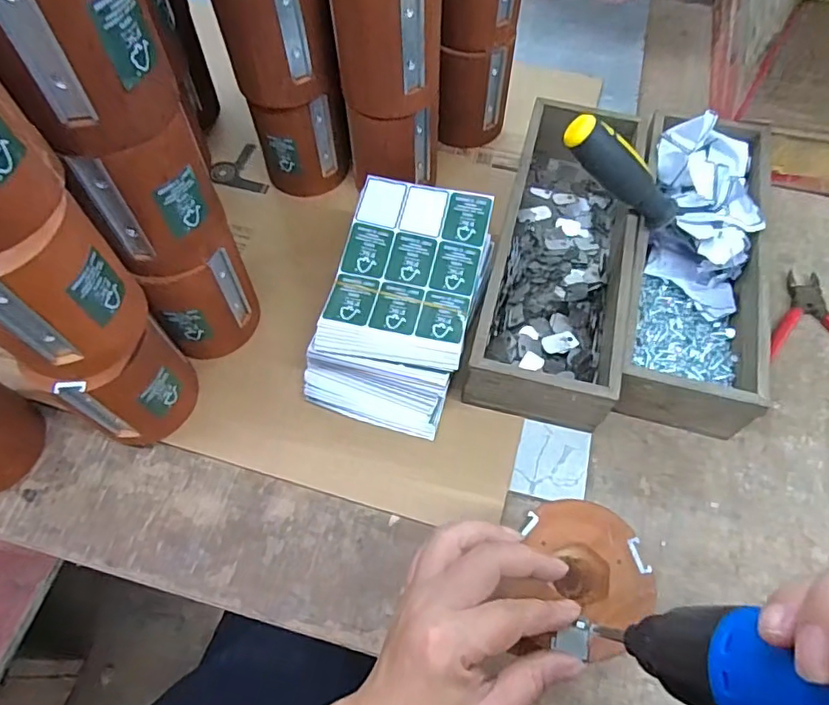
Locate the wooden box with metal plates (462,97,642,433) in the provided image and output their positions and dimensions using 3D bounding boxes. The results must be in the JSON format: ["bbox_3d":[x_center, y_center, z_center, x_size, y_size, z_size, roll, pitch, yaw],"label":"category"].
[{"bbox_3d":[0.121,-0.081,0.472,0.104,0.072,0.286,13,62,8],"label":"wooden box with metal plates"}]

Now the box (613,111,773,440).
[{"bbox_3d":[0.226,-0.075,0.466,0.102,0.081,0.285,14,62,8],"label":"box"}]

